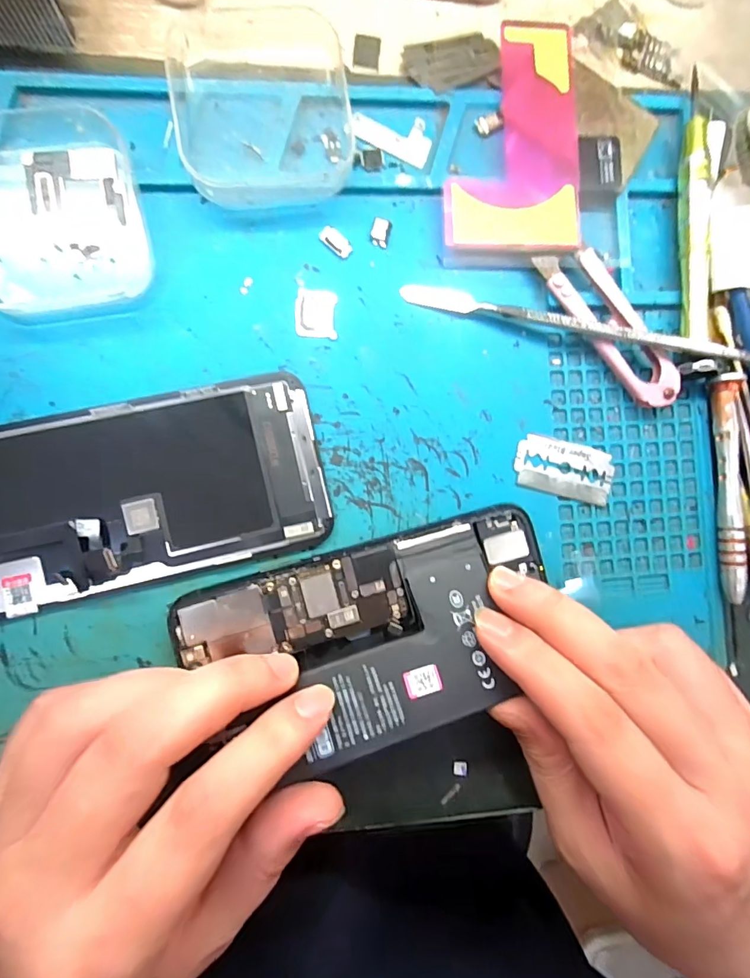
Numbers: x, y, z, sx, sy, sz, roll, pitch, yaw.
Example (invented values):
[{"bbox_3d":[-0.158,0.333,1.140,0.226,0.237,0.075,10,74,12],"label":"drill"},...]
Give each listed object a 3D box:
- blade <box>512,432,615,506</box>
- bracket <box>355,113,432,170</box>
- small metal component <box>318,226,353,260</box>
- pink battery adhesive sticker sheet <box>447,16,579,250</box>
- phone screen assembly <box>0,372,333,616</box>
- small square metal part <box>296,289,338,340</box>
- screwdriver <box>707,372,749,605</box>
[{"bbox_3d":[0.079,-0.008,0.196,0.042,0.004,0.022,13,88,-6],"label":"blade"},{"bbox_3d":[0.008,-0.145,0.192,0.032,0.004,0.018,23,87,-5],"label":"bracket"},{"bbox_3d":[-0.015,-0.098,0.187,0.014,0.004,0.007,37,86,-4],"label":"small metal component"},{"bbox_3d":[0.054,-0.141,0.192,0.055,0.008,0.090,-1,89,-6],"label":"pink battery adhesive sticker sheet"},{"bbox_3d":[-0.089,0.001,0.175,0.137,0.008,0.066,-13,90,-6],"label":"phone screen assembly"},{"bbox_3d":[-0.023,-0.069,0.186,0.016,0.004,0.018,1,89,-6],"label":"small square metal part"},{"bbox_3d":[0.147,0.000,0.197,0.006,0.012,0.092,-4,89,-6],"label":"screwdriver"}]

